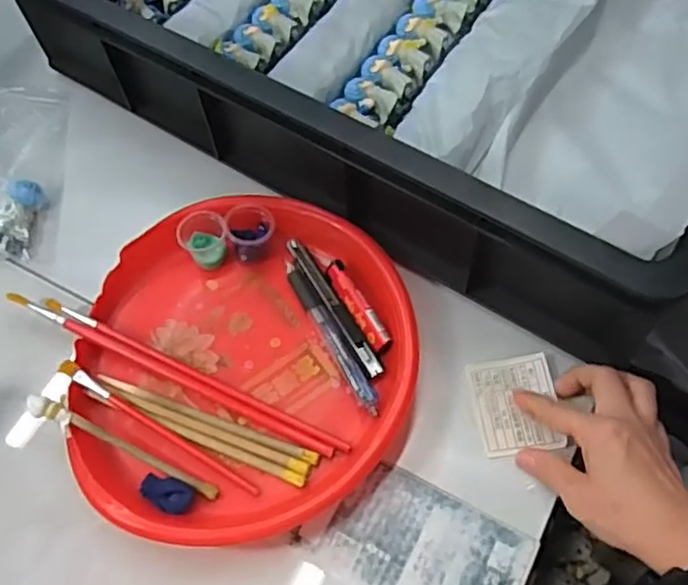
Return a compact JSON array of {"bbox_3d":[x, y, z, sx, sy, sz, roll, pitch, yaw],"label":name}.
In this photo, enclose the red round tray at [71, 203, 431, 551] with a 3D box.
[{"bbox_3d":[-0.071,0.044,0.476,0.232,0.041,0.234,-1,60,2],"label":"red round tray"}]

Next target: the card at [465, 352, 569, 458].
[{"bbox_3d":[0.118,0.076,0.460,0.054,0.010,0.068,-8,60,-2],"label":"card"}]

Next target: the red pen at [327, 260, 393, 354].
[{"bbox_3d":[0.011,0.009,0.493,0.016,0.009,0.081,-26,62,-12],"label":"red pen"}]

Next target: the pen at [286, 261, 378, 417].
[{"bbox_3d":[-0.009,0.031,0.483,0.015,0.007,0.129,-26,63,-12],"label":"pen"}]

